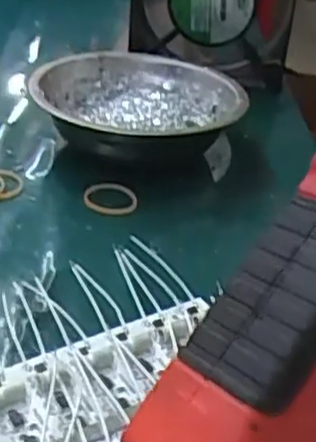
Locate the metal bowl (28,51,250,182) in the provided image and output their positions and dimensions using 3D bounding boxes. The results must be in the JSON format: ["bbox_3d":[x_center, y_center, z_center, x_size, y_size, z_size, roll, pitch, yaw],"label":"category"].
[{"bbox_3d":[-0.008,-0.063,0.446,0.121,0.045,0.121,5,30,-3],"label":"metal bowl"}]

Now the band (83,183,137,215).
[{"bbox_3d":[-0.026,-0.012,0.396,0.029,0.005,0.030,5,30,-4],"label":"band"}]

